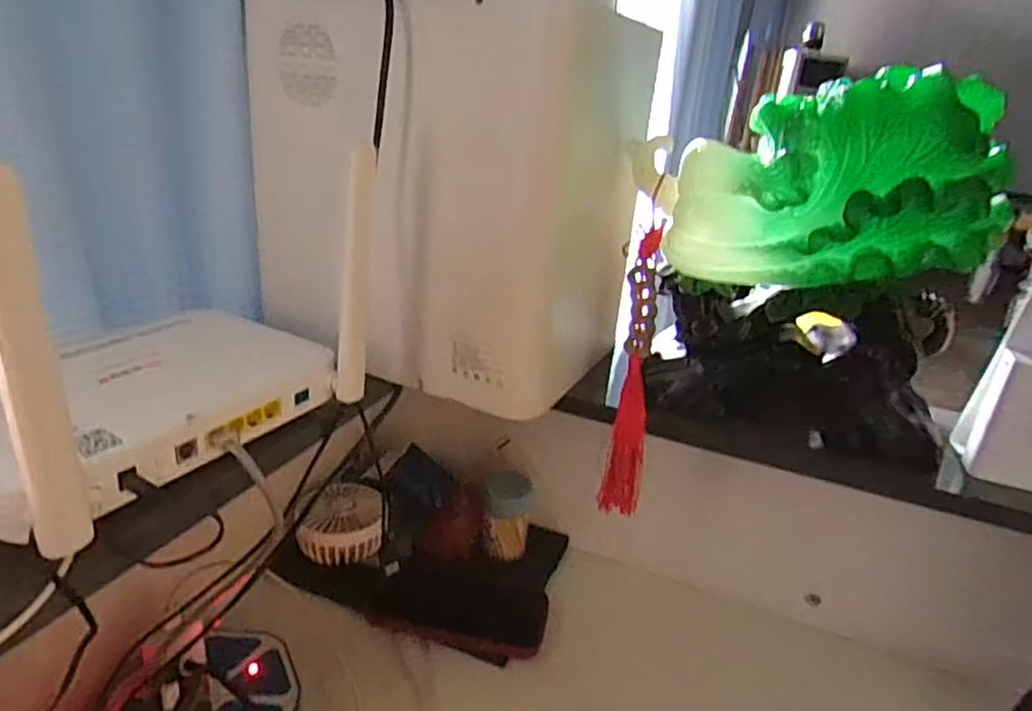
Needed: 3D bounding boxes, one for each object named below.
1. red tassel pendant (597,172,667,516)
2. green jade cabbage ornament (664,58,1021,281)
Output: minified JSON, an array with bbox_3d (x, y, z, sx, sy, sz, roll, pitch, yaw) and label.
[{"bbox_3d":[0.094,0.003,0.514,0.026,0.247,0.036,7,0,2],"label":"red tassel pendant"},{"bbox_3d":[0.218,-0.113,0.446,0.193,0.134,0.092,22,27,33],"label":"green jade cabbage ornament"}]

